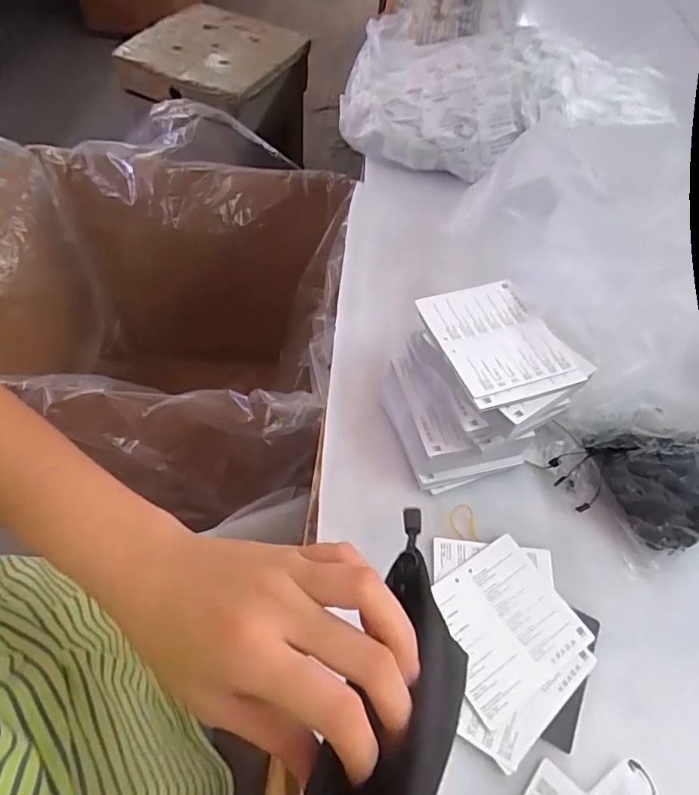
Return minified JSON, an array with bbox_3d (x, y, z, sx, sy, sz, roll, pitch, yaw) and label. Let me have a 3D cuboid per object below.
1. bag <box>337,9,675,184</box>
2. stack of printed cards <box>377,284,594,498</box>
[{"bbox_3d":[0.191,-0.411,0.706,0.378,0.112,0.331,8,54,1],"label":"bag"},{"bbox_3d":[0.100,-0.010,0.435,0.123,0.098,0.123,-16,57,-15],"label":"stack of printed cards"}]

